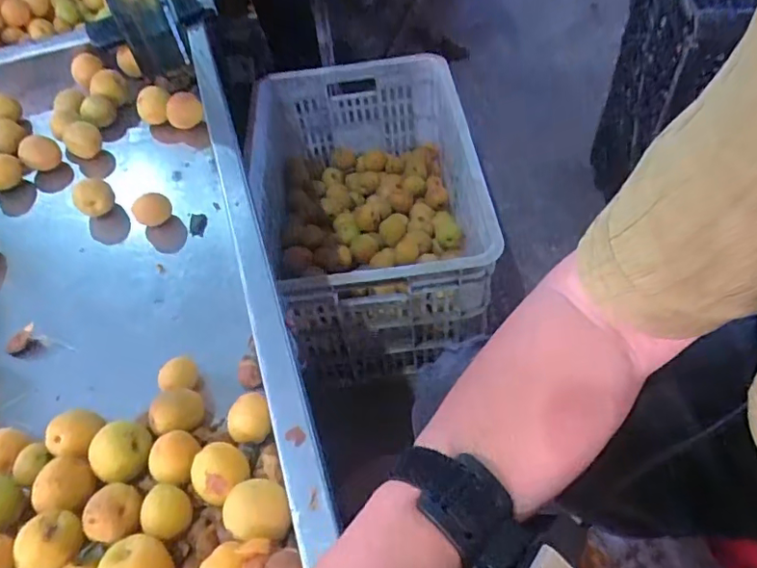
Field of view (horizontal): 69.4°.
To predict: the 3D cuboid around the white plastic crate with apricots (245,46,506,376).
[{"bbox_3d":[-0.027,-0.140,0.957,0.371,0.217,0.546,-6,51,1],"label":"white plastic crate with apricots"}]

